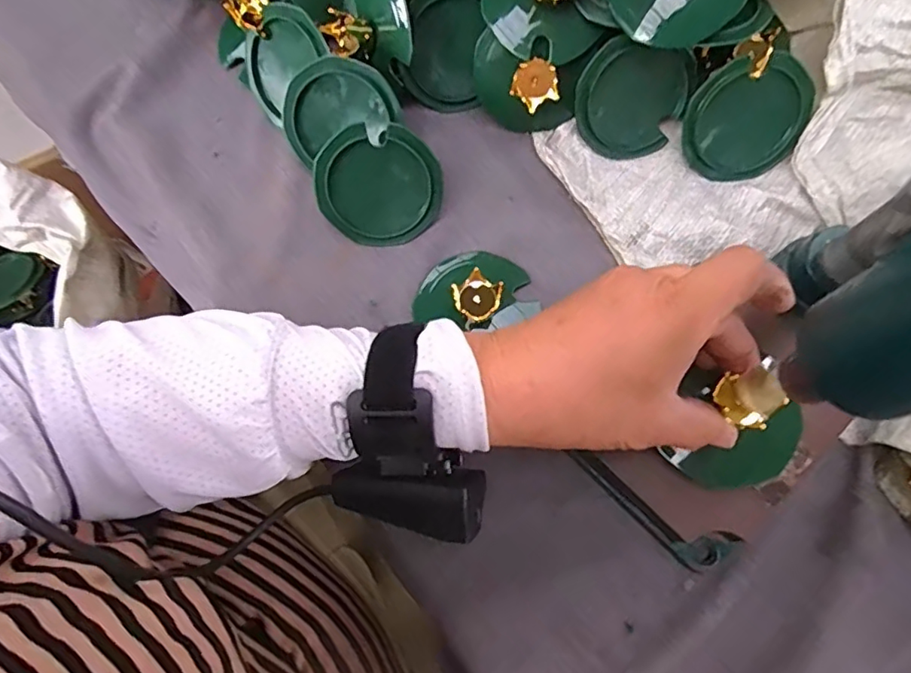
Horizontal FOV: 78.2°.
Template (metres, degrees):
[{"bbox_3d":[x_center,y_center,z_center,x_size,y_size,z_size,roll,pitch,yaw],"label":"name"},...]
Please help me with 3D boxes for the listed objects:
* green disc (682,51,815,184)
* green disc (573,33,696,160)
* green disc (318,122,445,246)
[{"bbox_3d":[0.182,-0.134,0.351,0.073,0.072,0.007,-9,34,5],"label":"green disc"},{"bbox_3d":[0.111,-0.148,0.355,0.070,0.067,0.009,11,38,-7],"label":"green disc"},{"bbox_3d":[-0.045,-0.090,0.338,0.073,0.010,0.069,-4,117,-8],"label":"green disc"}]

